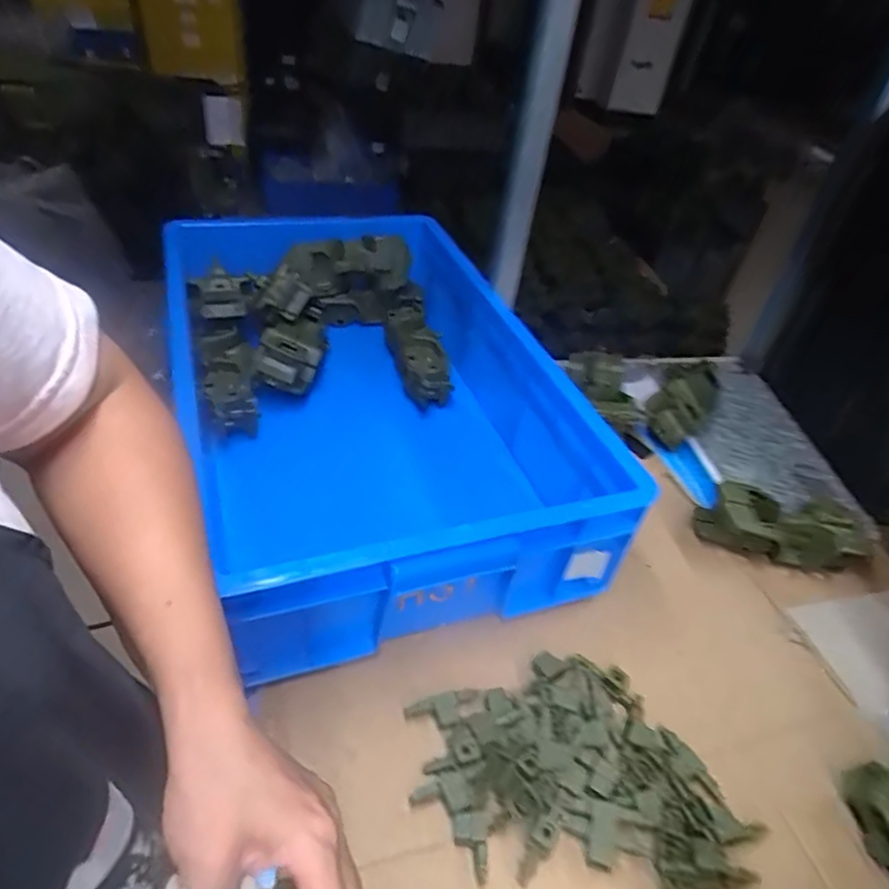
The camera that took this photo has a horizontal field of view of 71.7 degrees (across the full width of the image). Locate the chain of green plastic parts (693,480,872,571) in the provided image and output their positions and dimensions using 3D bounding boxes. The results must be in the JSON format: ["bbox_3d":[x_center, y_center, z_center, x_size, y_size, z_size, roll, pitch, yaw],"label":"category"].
[{"bbox_3d":[0.381,0.097,0.705,0.179,0.067,0.073,12,42,2],"label":"chain of green plastic parts"}]

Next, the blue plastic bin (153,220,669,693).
[{"bbox_3d":[-0.099,-0.064,0.770,0.385,0.200,0.650,-9,45,-20],"label":"blue plastic bin"}]

